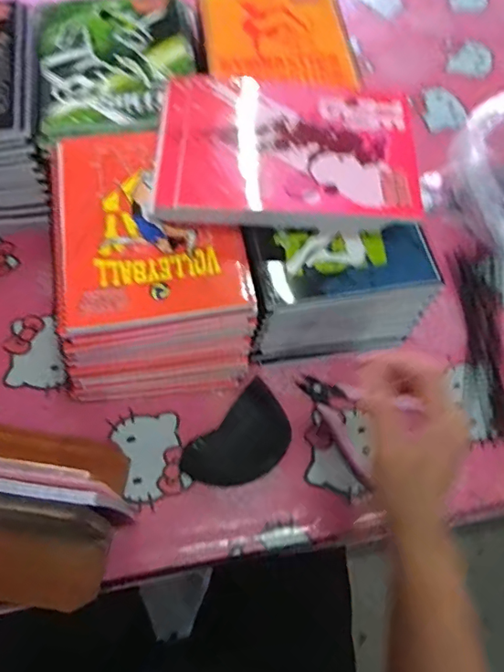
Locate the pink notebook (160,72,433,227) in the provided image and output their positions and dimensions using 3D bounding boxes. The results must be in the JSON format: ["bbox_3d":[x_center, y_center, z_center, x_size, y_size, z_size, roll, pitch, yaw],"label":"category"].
[{"bbox_3d":[0.028,-0.155,0.447,0.224,0.039,0.158,2,63,-2],"label":"pink notebook"}]

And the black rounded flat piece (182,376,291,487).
[{"bbox_3d":[-0.009,0.097,0.459,0.064,0.012,0.102,43,86,13],"label":"black rounded flat piece"}]

